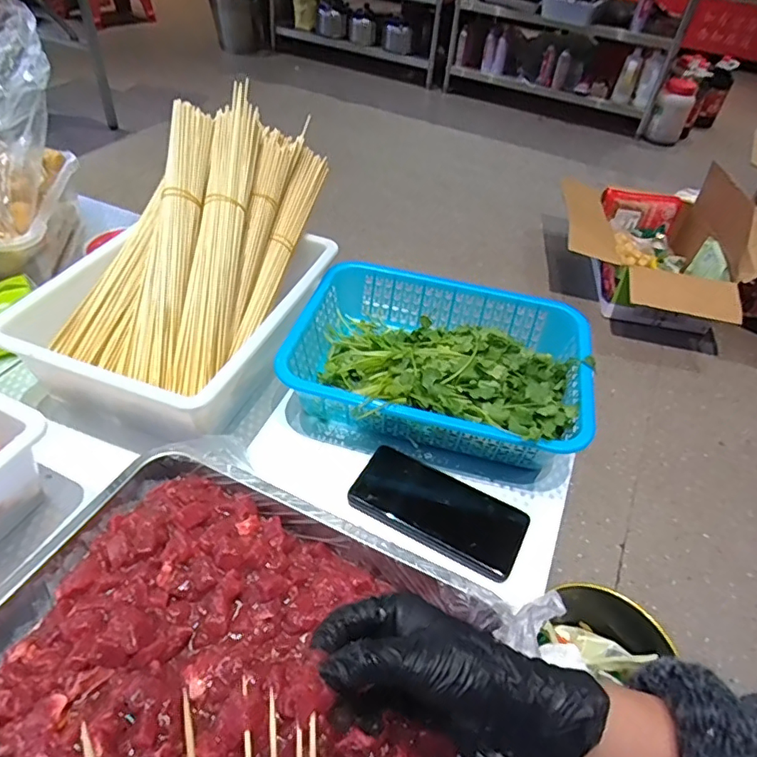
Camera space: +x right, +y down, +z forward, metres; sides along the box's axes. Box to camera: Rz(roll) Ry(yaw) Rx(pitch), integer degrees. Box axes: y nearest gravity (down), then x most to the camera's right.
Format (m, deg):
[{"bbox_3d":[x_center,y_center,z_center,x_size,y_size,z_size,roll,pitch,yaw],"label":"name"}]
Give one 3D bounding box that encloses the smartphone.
[{"bbox_3d":[0.057,0.121,0.511,0.158,0.012,0.077,24,47,17],"label":"smartphone"}]

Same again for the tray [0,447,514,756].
[{"bbox_3d":[-0.094,0.193,0.374,0.347,0.041,0.245,21,46,14],"label":"tray"}]

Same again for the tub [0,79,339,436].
[{"bbox_3d":[-0.193,-0.141,0.601,0.224,0.197,0.388,19,46,12],"label":"tub"}]

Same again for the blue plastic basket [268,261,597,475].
[{"bbox_3d":[0.067,-0.017,0.602,0.305,0.071,0.227,13,45,6],"label":"blue plastic basket"}]

